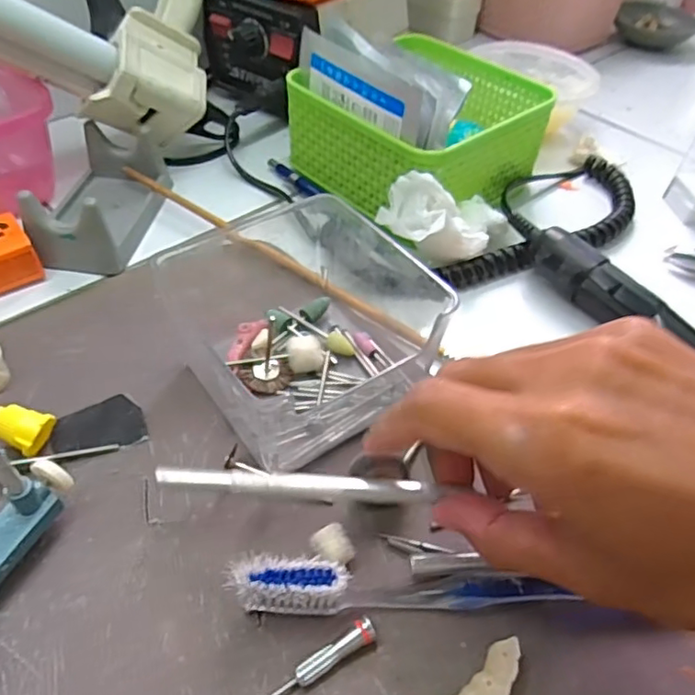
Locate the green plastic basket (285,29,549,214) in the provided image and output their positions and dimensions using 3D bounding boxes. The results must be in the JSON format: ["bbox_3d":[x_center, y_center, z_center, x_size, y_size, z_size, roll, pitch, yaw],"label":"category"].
[{"bbox_3d":[0.051,-0.140,0.388,0.133,0.061,0.124,-32,57,-29],"label":"green plastic basket"}]

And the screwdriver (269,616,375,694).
[{"bbox_3d":[-0.016,0.109,0.192,0.059,0.009,0.007,-25,54,-25],"label":"screwdriver"}]

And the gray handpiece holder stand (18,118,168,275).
[{"bbox_3d":[-0.144,-0.091,0.348,0.057,0.035,0.104,2,48,-2],"label":"gray handpiece holder stand"}]

